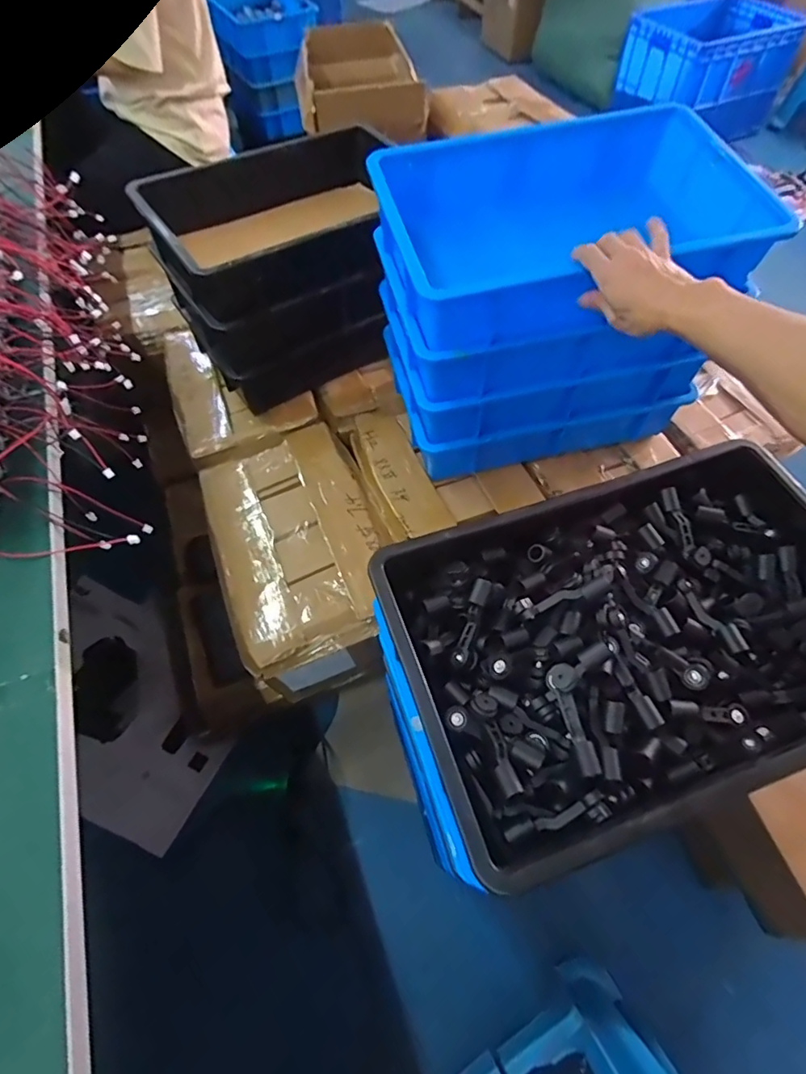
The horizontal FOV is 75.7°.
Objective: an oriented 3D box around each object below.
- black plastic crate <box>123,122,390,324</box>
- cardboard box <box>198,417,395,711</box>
[{"bbox_3d":[-0.168,-0.478,0.776,0.401,0.089,0.310,-22,60,-12],"label":"black plastic crate"},{"bbox_3d":[-0.149,0.040,0.814,0.236,0.194,0.356,-18,59,-10],"label":"cardboard box"}]

